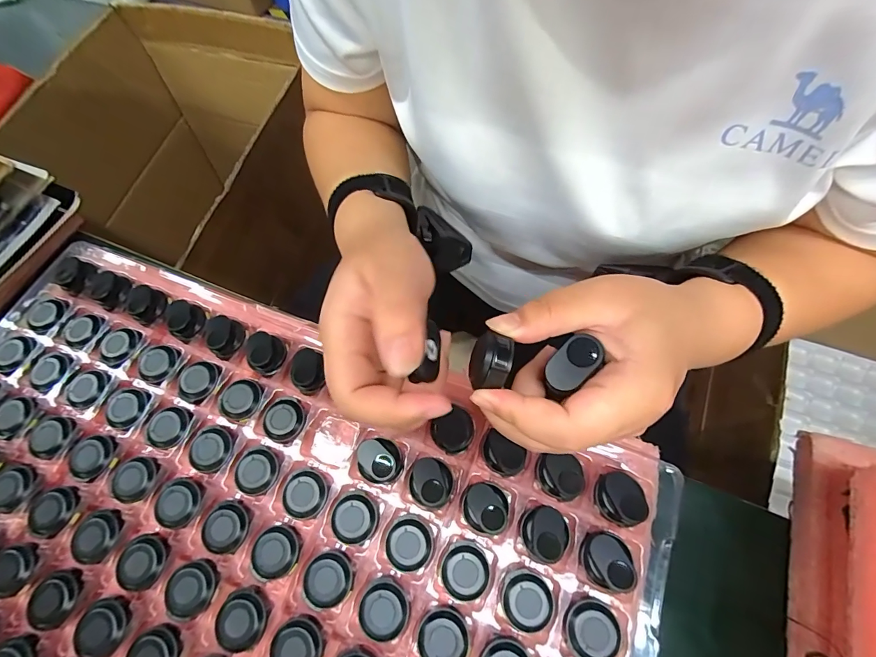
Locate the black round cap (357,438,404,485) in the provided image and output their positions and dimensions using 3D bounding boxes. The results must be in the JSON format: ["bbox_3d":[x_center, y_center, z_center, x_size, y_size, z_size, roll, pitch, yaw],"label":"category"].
[{"bbox_3d":[-0.038,0.085,0.253,0.029,0.013,0.026,15,69,24],"label":"black round cap"}]

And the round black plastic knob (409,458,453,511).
[{"bbox_3d":[-0.005,0.098,0.246,0.026,0.009,0.028,-1,66,2],"label":"round black plastic knob"}]

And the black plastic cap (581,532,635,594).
[{"bbox_3d":[0.096,0.133,0.222,0.022,0.015,0.028,-9,66,-1],"label":"black plastic cap"}]

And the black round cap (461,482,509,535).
[{"bbox_3d":[0.028,0.109,0.238,0.026,0.012,0.026,-1,66,2],"label":"black round cap"}]

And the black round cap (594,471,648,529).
[{"bbox_3d":[0.110,0.103,0.237,0.022,0.016,0.030,-15,66,-4],"label":"black round cap"}]

